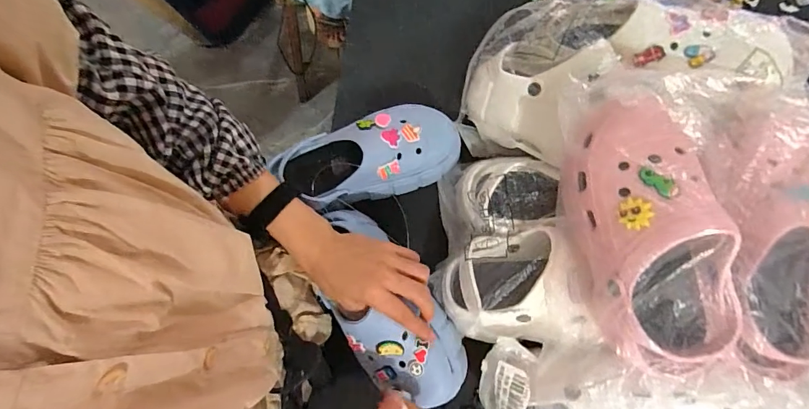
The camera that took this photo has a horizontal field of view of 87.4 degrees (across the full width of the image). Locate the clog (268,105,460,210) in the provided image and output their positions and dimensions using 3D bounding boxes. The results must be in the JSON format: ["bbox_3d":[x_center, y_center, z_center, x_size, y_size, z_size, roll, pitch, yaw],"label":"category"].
[{"bbox_3d":[-0.043,-0.059,0.529,0.222,0.083,0.098,-23,80,-3],"label":"clog"}]

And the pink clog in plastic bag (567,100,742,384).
[{"bbox_3d":[0.210,0.023,0.376,0.104,0.079,0.244,-15,79,-2],"label":"pink clog in plastic bag"}]

